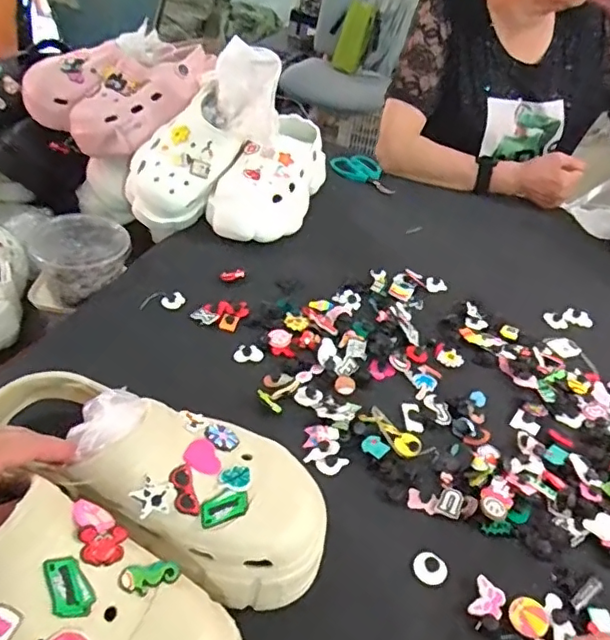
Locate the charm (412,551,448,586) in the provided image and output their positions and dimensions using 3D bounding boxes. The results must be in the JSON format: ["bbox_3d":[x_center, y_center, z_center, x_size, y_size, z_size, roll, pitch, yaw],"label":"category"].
[{"bbox_3d":[0.099,0.196,0.446,0.026,0.007,0.022,32,45,26],"label":"charm"}]

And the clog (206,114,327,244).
[{"bbox_3d":[-0.039,-0.207,0.821,0.106,0.090,0.251,23,55,18],"label":"clog"}]

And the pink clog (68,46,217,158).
[{"bbox_3d":[-0.237,-0.338,0.848,0.244,0.076,0.107,-41,56,-13],"label":"pink clog"}]

